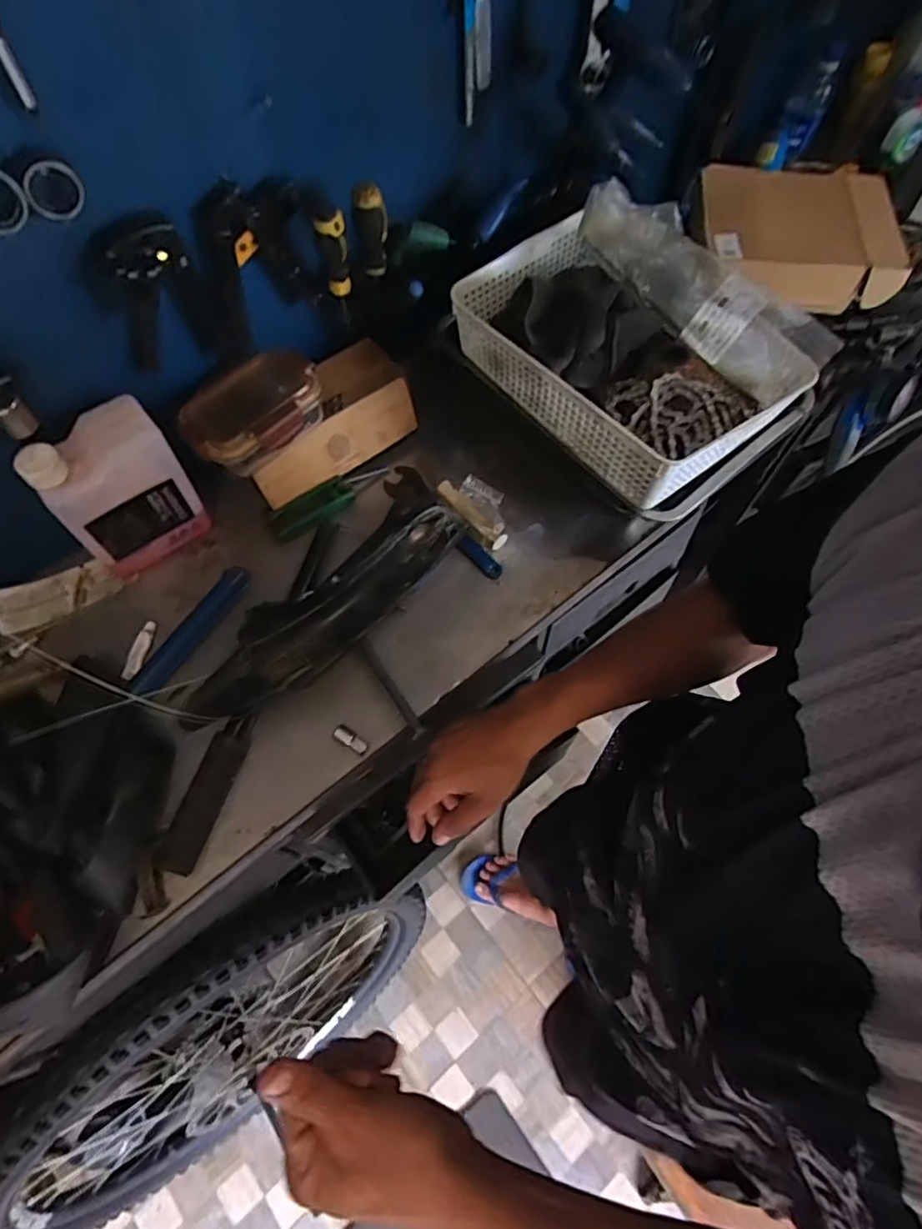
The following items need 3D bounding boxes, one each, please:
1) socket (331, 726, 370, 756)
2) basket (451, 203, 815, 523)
[{"bbox_3d":[-0.111,0.127,0.618,0.040,0.011,0.017,27,67,11],"label":"socket"},{"bbox_3d":[0.189,-0.295,0.687,0.243,0.121,0.345,-41,72,-18],"label":"basket"}]

